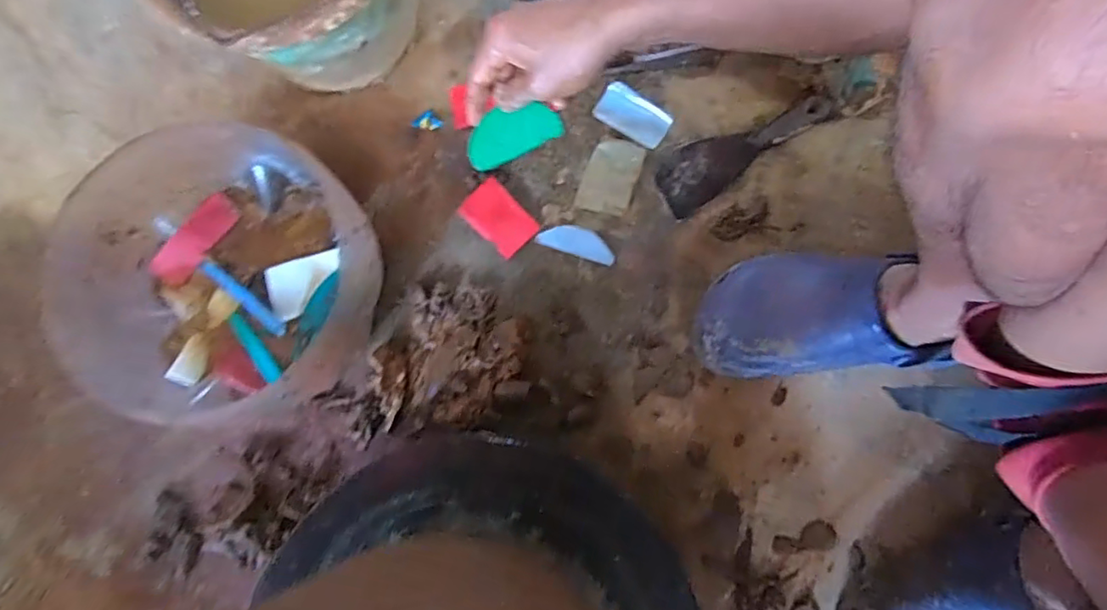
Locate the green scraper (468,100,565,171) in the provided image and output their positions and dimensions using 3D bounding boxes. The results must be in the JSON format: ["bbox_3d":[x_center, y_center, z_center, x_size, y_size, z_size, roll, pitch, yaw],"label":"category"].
[{"bbox_3d":[-0.036,-0.150,0.503,0.085,0.008,0.043,-22,115,8],"label":"green scraper"}]

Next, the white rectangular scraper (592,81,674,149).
[{"bbox_3d":[0.082,-0.194,0.590,0.075,0.016,0.040,31,82,7],"label":"white rectangular scraper"}]

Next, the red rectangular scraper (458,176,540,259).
[{"bbox_3d":[-0.054,-0.087,0.570,0.072,0.009,0.047,44,83,8],"label":"red rectangular scraper"}]

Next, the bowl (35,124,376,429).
[{"bbox_3d":[-0.280,-0.019,0.512,0.246,0.122,0.243,0,79,1],"label":"bowl"}]

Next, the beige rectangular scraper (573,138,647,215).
[{"bbox_3d":[0.057,-0.129,0.578,0.052,0.012,0.075,17,80,5],"label":"beige rectangular scraper"}]

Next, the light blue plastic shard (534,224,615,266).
[{"bbox_3d":[0.024,-0.063,0.571,0.077,0.004,0.028,17,80,5],"label":"light blue plastic shard"}]

